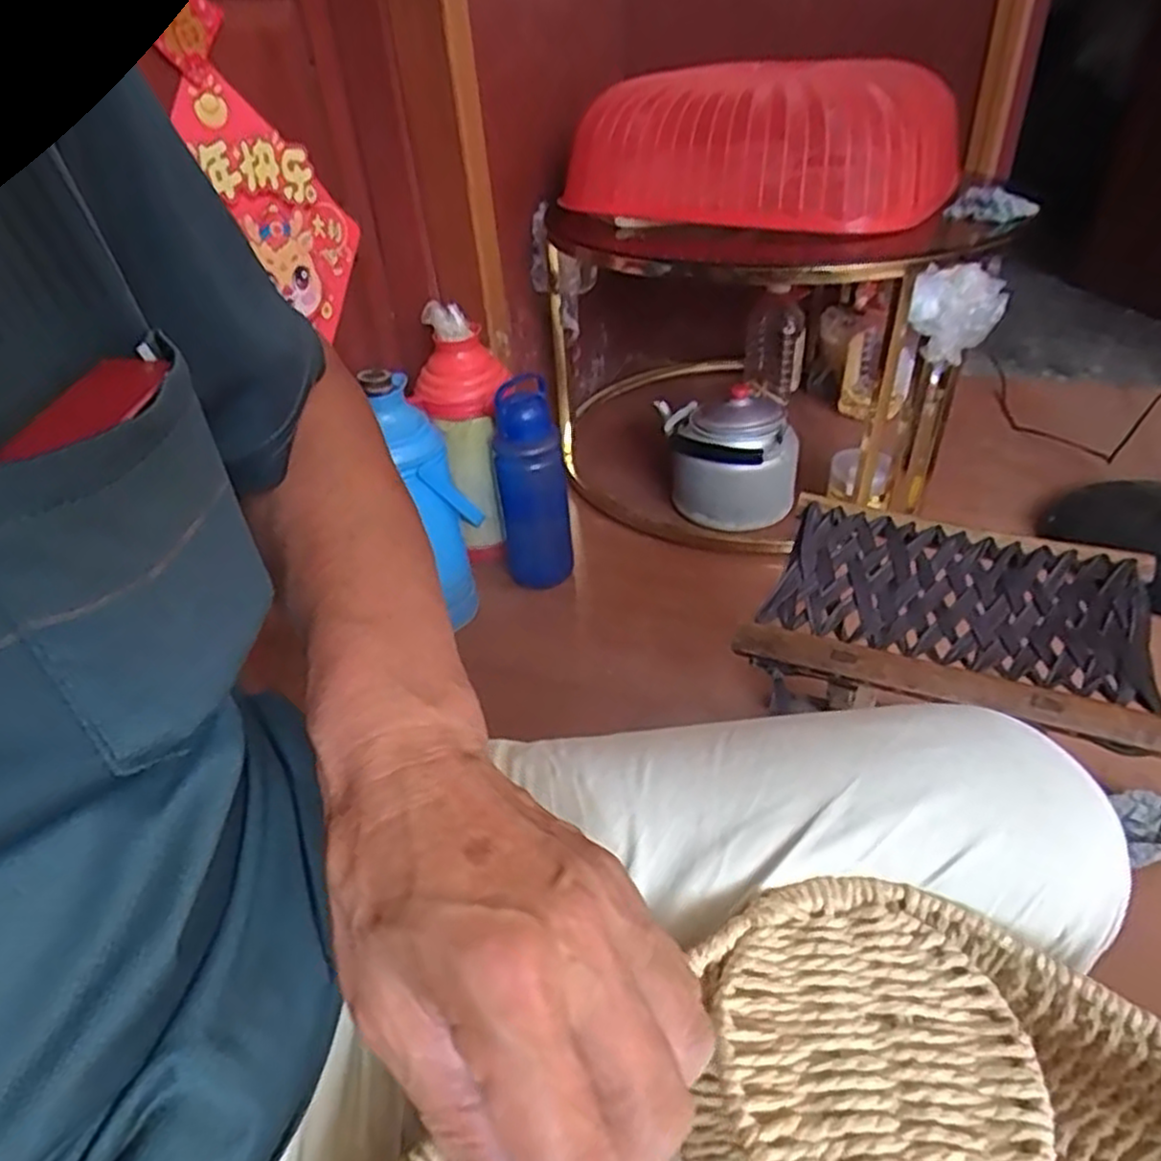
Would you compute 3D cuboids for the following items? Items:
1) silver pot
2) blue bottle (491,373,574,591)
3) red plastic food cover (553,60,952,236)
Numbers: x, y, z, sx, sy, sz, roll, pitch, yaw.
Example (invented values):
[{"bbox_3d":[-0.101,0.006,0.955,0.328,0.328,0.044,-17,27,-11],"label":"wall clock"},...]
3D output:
[{"bbox_3d":[0.252,-0.213,1.324,0.234,0.197,0.219,2,37,9],"label":"silver pot"},{"bbox_3d":[-0.073,-0.135,1.164,0.106,0.323,0.103,-7,37,-3],"label":"blue bottle"},{"bbox_3d":[0.247,-0.637,1.117,0.526,0.180,0.238,19,43,28],"label":"red plastic food cover"}]

